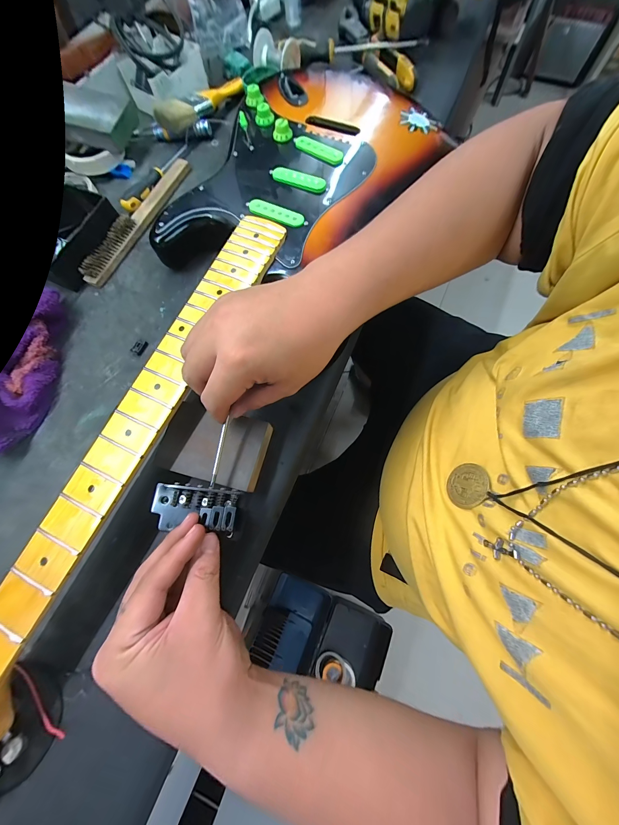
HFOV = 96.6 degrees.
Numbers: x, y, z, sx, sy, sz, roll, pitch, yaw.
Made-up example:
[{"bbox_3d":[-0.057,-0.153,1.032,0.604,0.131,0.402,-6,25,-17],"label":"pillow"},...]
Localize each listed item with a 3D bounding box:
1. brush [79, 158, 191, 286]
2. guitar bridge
[{"bbox_3d":[-0.239,-0.275,0.386,0.022,0.024,0.233,22,76,8],"label":"brush"},{"bbox_3d":[-0.101,0.083,0.241,0.077,0.013,0.038,3,74,10],"label":"guitar bridge"}]

